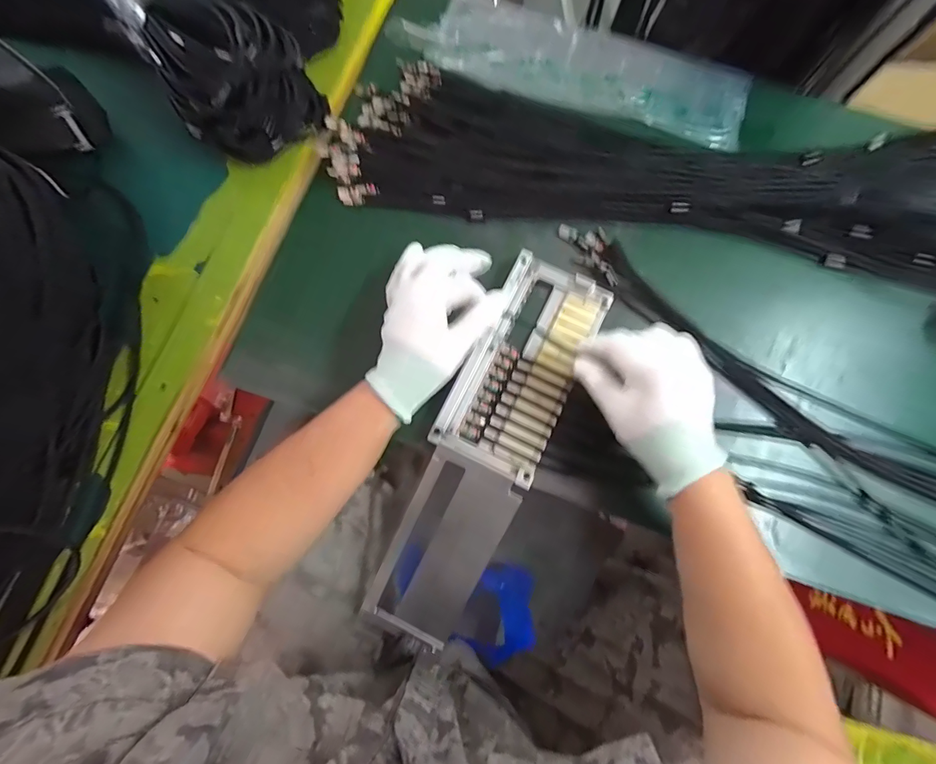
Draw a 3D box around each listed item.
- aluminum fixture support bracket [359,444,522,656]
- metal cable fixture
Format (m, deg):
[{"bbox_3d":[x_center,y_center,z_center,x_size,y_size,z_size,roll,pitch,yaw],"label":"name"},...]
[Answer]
[{"bbox_3d":[-0.026,0.160,0.405,0.089,0.020,0.192,24,106,4],"label":"aluminum fixture support bracket"},{"bbox_3d":[0.054,-0.017,0.400,0.098,0.017,0.200,27,80,4],"label":"metal cable fixture"}]

